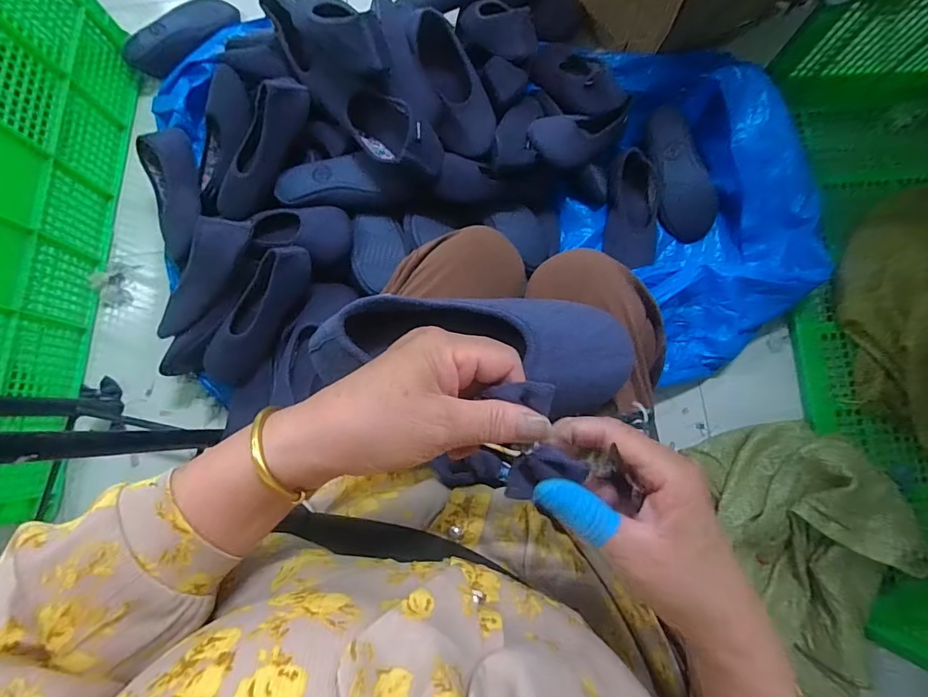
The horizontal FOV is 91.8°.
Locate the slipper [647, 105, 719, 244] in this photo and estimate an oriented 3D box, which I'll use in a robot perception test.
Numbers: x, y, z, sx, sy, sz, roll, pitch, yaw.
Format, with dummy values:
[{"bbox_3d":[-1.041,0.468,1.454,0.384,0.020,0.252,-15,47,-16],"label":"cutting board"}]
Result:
[{"bbox_3d":[0.411,-0.333,0.864,0.104,0.062,0.258,-19,97,-2],"label":"slipper"}]

